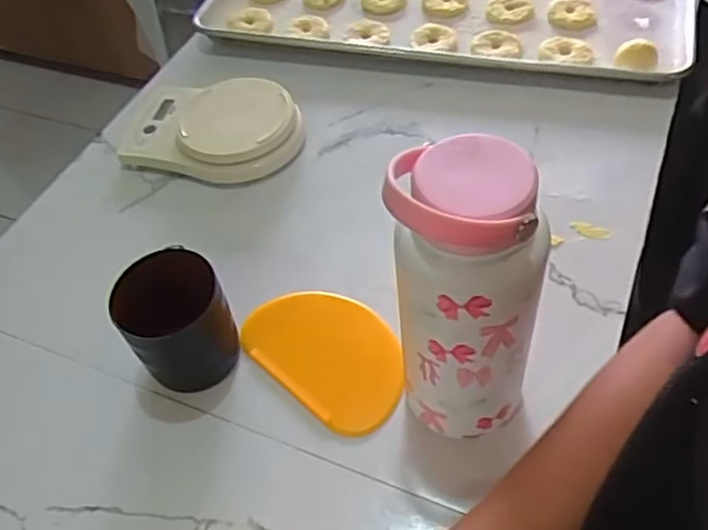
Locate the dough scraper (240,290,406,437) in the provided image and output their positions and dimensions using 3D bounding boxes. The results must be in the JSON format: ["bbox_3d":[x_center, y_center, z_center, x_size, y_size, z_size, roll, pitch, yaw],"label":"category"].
[{"bbox_3d":[-0.021,0.070,0.566,0.148,0.005,0.099,35,62,27],"label":"dough scraper"}]

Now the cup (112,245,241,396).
[{"bbox_3d":[-0.139,0.047,0.541,0.077,0.097,0.073,-2,52,3],"label":"cup"}]

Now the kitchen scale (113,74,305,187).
[{"bbox_3d":[-0.157,-0.153,0.730,0.205,0.034,0.129,7,53,11],"label":"kitchen scale"}]

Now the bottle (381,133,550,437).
[{"bbox_3d":[0.070,0.030,0.436,0.084,0.244,0.070,5,53,10],"label":"bottle"}]

